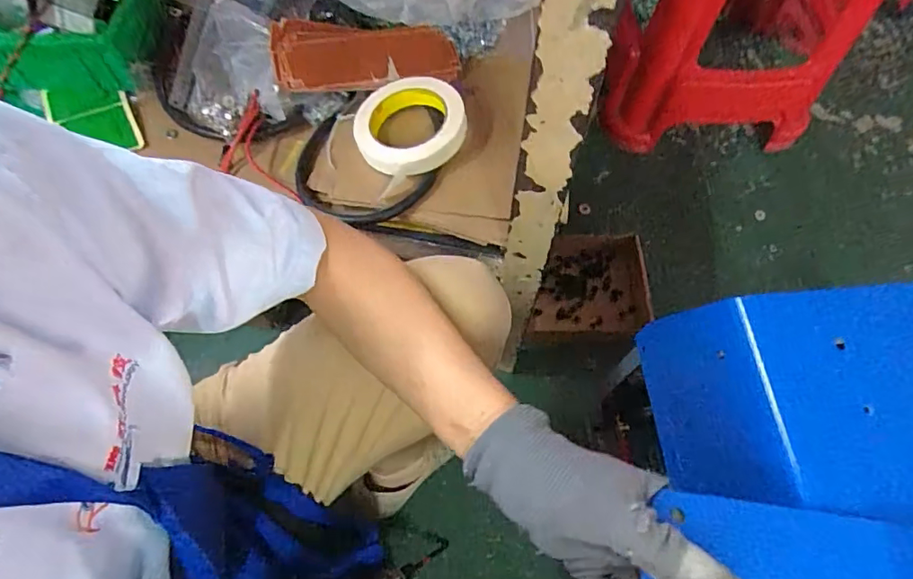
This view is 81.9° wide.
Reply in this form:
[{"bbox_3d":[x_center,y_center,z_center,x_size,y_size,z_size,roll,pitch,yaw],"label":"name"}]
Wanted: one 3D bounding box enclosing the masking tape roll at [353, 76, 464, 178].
[{"bbox_3d":[-0.046,-0.165,0.527,0.109,0.032,0.104,0,66,1],"label":"masking tape roll"}]

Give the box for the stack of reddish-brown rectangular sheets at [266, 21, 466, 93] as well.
[{"bbox_3d":[-0.096,-0.254,0.565,0.191,0.023,0.088,-11,65,-18],"label":"stack of reddish-brown rectangular sheets"}]

